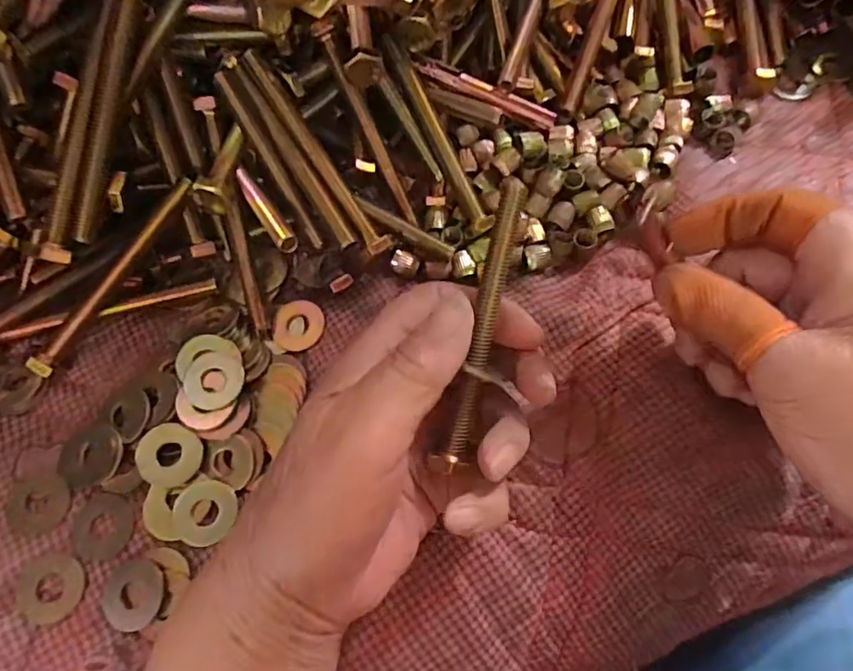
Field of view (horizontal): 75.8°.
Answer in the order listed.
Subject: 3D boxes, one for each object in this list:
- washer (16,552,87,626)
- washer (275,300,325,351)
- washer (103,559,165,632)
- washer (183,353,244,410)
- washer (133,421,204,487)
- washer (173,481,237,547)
[{"bbox_3d":[-0.144,0.097,0.210,0.024,0.004,0.023,0,77,-1],"label":"washer"},{"bbox_3d":[-0.058,-0.005,0.250,0.022,0.004,0.024,-1,71,2],"label":"washer"},{"bbox_3d":[-0.111,0.098,0.208,0.023,0.004,0.024,-5,70,5],"label":"washer"},{"bbox_3d":[-0.089,0.019,0.229,0.024,0.004,0.024,1,70,-2],"label":"washer"},{"bbox_3d":[-0.105,0.048,0.222,0.025,0.004,0.024,-1,71,2],"label":"washer"},{"bbox_3d":[-0.089,0.070,0.219,0.022,0.004,0.024,-1,71,2],"label":"washer"}]

